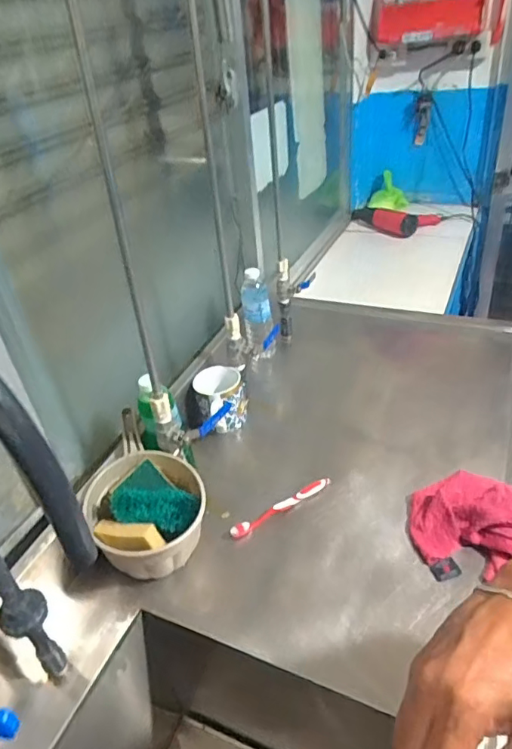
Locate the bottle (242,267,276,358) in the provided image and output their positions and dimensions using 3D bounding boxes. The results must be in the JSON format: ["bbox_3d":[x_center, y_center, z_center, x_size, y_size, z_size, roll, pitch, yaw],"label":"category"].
[{"bbox_3d":[0.002,-0.141,1.142,0.072,0.184,0.055,-17,37,-13],"label":"bottle"}]

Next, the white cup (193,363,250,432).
[{"bbox_3d":[-0.065,0.053,1.007,0.097,0.108,0.103,-5,36,3],"label":"white cup"}]

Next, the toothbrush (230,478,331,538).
[{"bbox_3d":[0.042,0.210,0.832,0.185,0.012,0.020,-25,39,-23],"label":"toothbrush"}]

